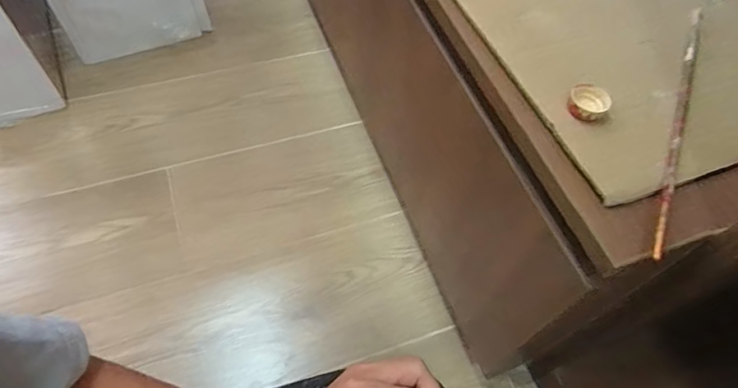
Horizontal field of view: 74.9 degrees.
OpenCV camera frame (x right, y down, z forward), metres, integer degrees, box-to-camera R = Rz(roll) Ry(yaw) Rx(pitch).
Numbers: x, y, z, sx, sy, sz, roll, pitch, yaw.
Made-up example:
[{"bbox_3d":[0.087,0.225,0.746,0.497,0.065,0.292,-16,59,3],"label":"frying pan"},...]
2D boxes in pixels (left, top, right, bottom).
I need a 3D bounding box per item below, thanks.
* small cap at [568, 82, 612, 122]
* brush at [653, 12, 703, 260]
[{"bbox_3d":[0.170,-0.070,0.375,0.029,0.016,0.028,2,58,-3],"label":"small cap"},{"bbox_3d":[0.250,-0.066,0.384,0.011,0.006,0.286,24,59,10],"label":"brush"}]

